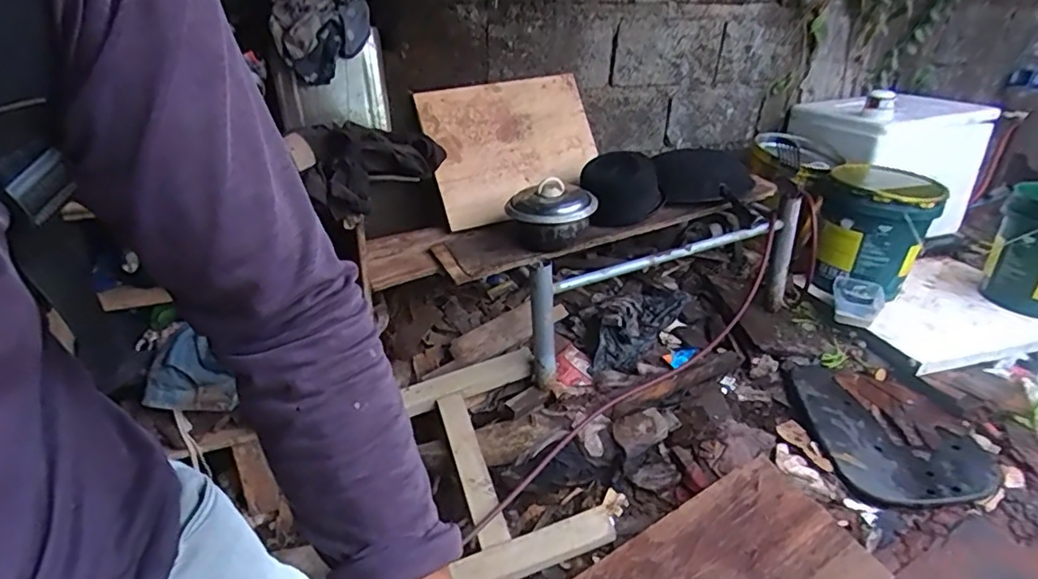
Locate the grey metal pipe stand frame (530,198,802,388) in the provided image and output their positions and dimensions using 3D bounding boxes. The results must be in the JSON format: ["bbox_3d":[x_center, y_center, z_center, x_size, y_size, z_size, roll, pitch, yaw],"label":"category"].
[{"bbox_3d":[0.407,-0.022,1.499,0.816,0.327,0.083,-14,33,-25],"label":"grey metal pipe stand frame"}]

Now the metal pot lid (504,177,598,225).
[{"bbox_3d":[0.083,-0.214,1.395,0.203,0.059,0.174,-19,36,-31],"label":"metal pot lid"}]

